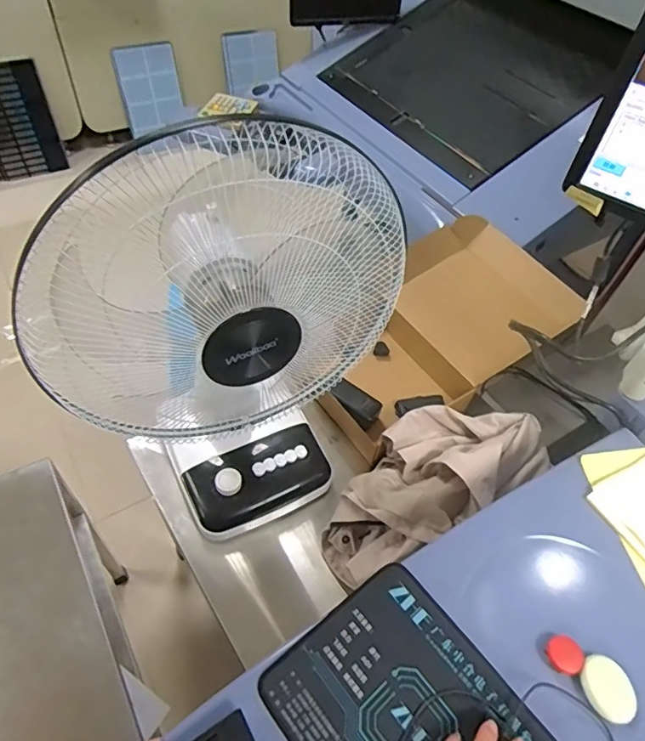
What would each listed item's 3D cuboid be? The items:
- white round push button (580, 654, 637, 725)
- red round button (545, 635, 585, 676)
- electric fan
[{"bbox_3d":[0.312,0.347,0.550,0.046,0.011,0.061,-7,52,-10],"label":"white round push button"},{"bbox_3d":[0.276,0.323,0.572,0.039,0.010,0.037,2,51,-3],"label":"red round button"},{"bbox_3d":[-0.129,0.009,0.699,0.398,0.594,0.262,-27,58,-24],"label":"electric fan"}]

